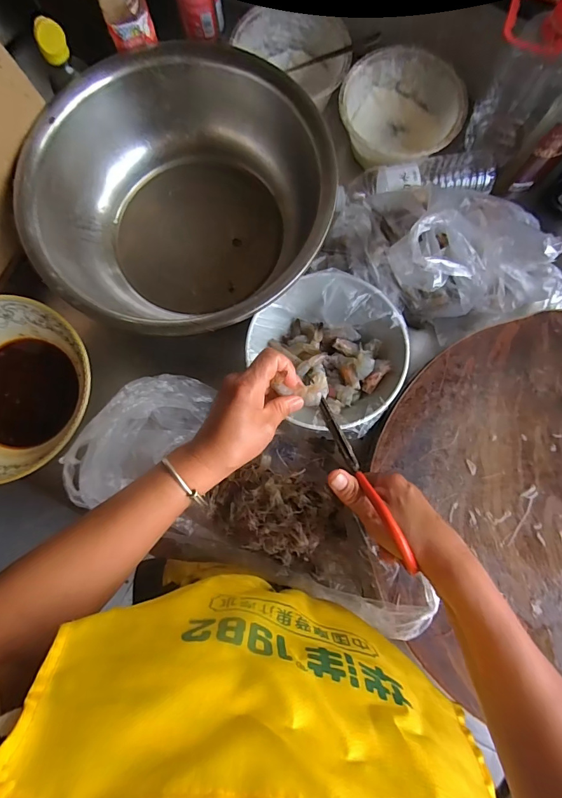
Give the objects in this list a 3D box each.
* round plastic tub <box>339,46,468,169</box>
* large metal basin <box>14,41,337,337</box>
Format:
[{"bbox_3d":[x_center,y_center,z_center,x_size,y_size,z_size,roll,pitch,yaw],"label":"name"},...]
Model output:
[{"bbox_3d":[0.163,-0.389,0.549,0.155,0.075,0.159,0,83,2],"label":"round plastic tub"},{"bbox_3d":[-0.124,-0.246,0.513,0.366,0.134,0.347,0,83,3],"label":"large metal basin"}]

